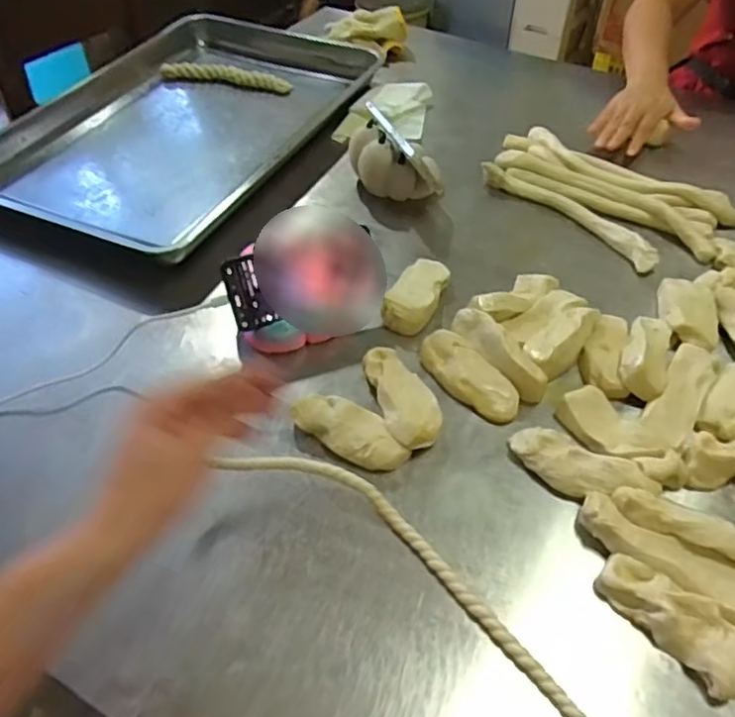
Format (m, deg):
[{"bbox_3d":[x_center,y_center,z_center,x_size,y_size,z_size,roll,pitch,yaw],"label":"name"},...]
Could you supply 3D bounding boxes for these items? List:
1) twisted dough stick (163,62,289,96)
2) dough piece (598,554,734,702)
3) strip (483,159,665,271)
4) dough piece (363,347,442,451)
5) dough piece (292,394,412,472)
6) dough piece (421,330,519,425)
[{"bbox_3d":[-0.249,-0.506,1.152,0.243,0.024,0.041,14,49,12],"label":"twisted dough stick"},{"bbox_3d":[0.238,0.200,0.492,0.049,0.028,0.120,-30,53,-25],"label":"dough piece"},{"bbox_3d":[0.273,-0.197,0.870,0.056,0.032,0.274,-33,56,-26],"label":"strip"},{"bbox_3d":[0.035,0.039,0.644,0.054,0.029,0.127,-11,47,-10],"label":"dough piece"},{"bbox_3d":[-0.014,0.070,0.610,0.109,0.033,0.046,26,52,23],"label":"dough piece"},{"bbox_3d":[0.104,0.017,0.659,0.044,0.027,0.117,-29,52,-25],"label":"dough piece"}]

